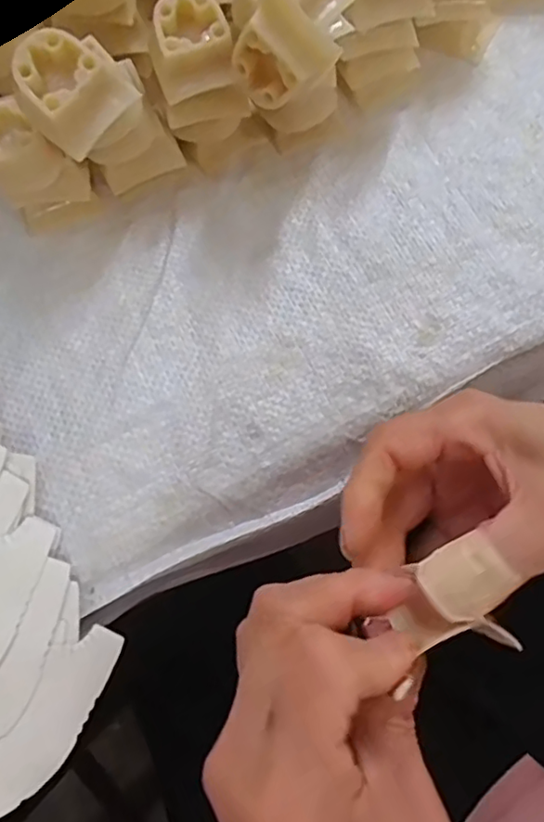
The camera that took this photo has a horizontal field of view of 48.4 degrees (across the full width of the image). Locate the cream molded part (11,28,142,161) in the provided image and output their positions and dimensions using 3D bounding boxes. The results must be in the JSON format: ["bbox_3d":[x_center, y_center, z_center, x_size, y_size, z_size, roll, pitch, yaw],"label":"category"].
[{"bbox_3d":[-0.082,-0.130,0.243,0.034,0.025,0.041,43,78,12],"label":"cream molded part"}]

